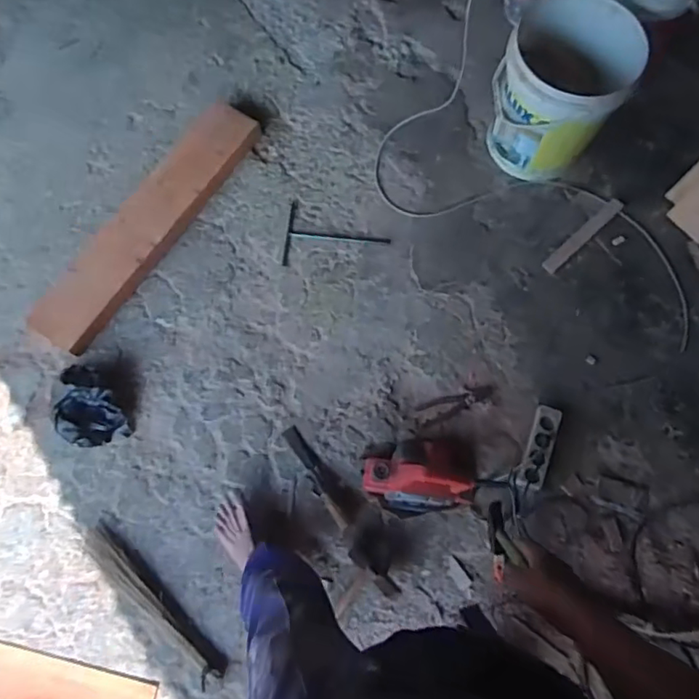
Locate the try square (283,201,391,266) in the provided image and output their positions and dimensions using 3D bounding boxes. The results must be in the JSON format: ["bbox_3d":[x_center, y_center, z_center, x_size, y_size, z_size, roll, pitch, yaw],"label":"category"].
[{"bbox_3d":[-0.031,-0.312,1.606,0.286,0.026,0.199,6,74,2],"label":"try square"}]

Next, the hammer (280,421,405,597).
[{"bbox_3d":[-0.014,0.364,1.353,0.107,0.061,0.451,-35,77,-9],"label":"hammer"}]

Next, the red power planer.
[{"bbox_3d":[0.161,0.296,1.346,0.246,0.102,0.165,2,74,1],"label":"red power planer"}]

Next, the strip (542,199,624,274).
[{"bbox_3d":[0.644,-0.317,1.562,0.306,0.014,0.041,-42,78,-11],"label":"strip"}]

